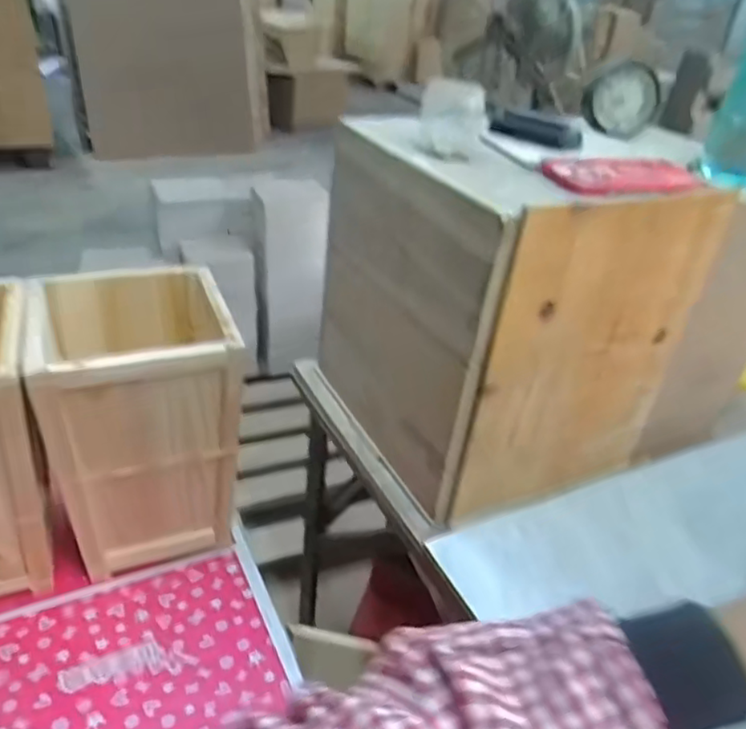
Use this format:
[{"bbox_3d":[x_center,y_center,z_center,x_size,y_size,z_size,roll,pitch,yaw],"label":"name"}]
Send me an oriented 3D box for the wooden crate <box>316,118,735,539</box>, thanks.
[{"bbox_3d":[0.154,-0.081,0.785,0.305,0.352,0.333,-12,37,-27],"label":"wooden crate"}]

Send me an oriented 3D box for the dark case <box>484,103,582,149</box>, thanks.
[{"bbox_3d":[0.183,-0.275,0.738,0.113,0.029,0.029,22,36,21],"label":"dark case"}]

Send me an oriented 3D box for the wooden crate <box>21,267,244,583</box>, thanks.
[{"bbox_3d":[-0.332,0.091,0.921,0.244,0.382,0.235,-9,36,-23],"label":"wooden crate"}]

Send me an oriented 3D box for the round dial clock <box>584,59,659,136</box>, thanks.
[{"bbox_3d":[0.334,-0.354,0.849,0.093,0.086,0.044,17,34,14],"label":"round dial clock"}]

